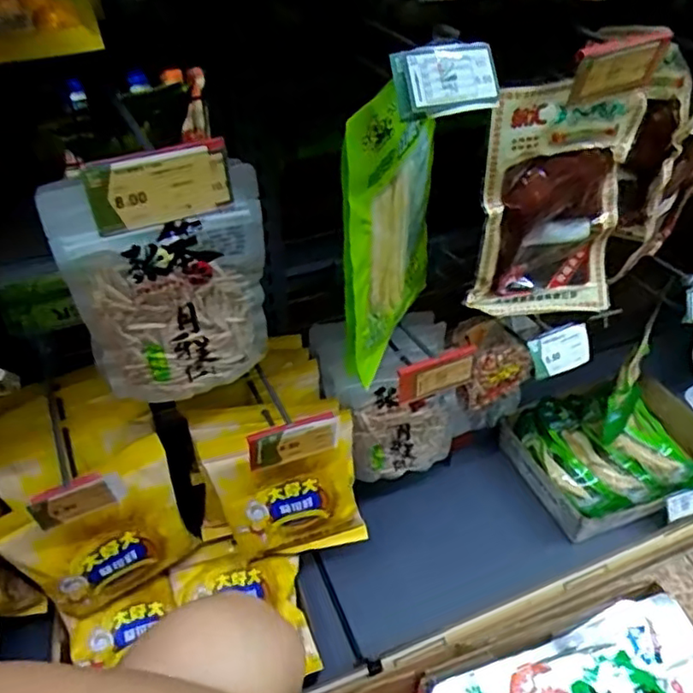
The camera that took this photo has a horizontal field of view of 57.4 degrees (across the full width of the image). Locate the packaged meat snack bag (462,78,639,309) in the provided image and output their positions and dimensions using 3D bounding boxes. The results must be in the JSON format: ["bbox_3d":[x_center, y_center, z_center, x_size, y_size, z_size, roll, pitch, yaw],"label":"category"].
[{"bbox_3d":[0.185,-0.115,0.559,0.140,0.211,0.044,-12,43,-15],"label":"packaged meat snack bag"}]

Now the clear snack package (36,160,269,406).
[{"bbox_3d":[-0.128,-0.036,0.474,0.137,0.186,0.029,-11,43,-14],"label":"clear snack package"}]

